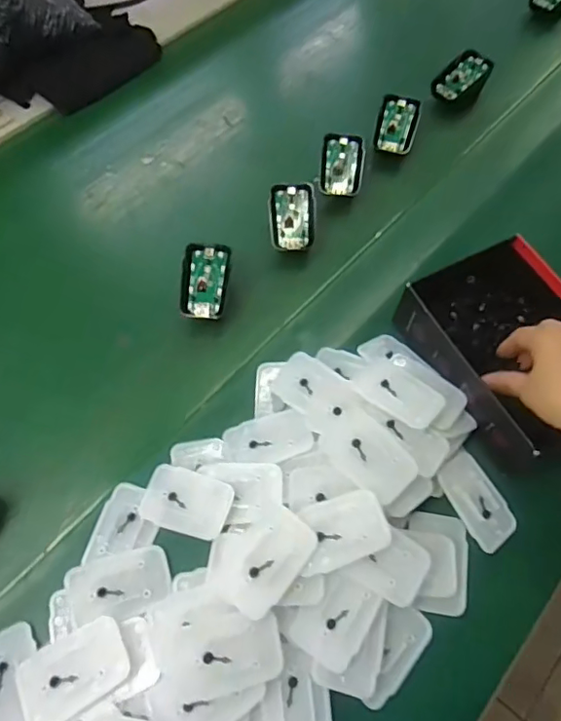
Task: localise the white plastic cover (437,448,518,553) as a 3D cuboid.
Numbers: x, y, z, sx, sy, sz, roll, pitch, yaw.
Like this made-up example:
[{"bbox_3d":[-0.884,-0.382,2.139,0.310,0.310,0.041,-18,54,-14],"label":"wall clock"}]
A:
[{"bbox_3d":[0.153,0.107,0.420,0.045,0.009,0.070,-30,80,-26],"label":"white plastic cover"}]

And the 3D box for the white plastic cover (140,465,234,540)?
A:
[{"bbox_3d":[-0.071,0.107,0.411,0.066,0.015,0.044,17,63,7],"label":"white plastic cover"}]

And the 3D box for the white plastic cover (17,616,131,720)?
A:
[{"bbox_3d":[-0.135,0.202,0.353,0.070,0.010,0.045,-25,66,-14],"label":"white plastic cover"}]

